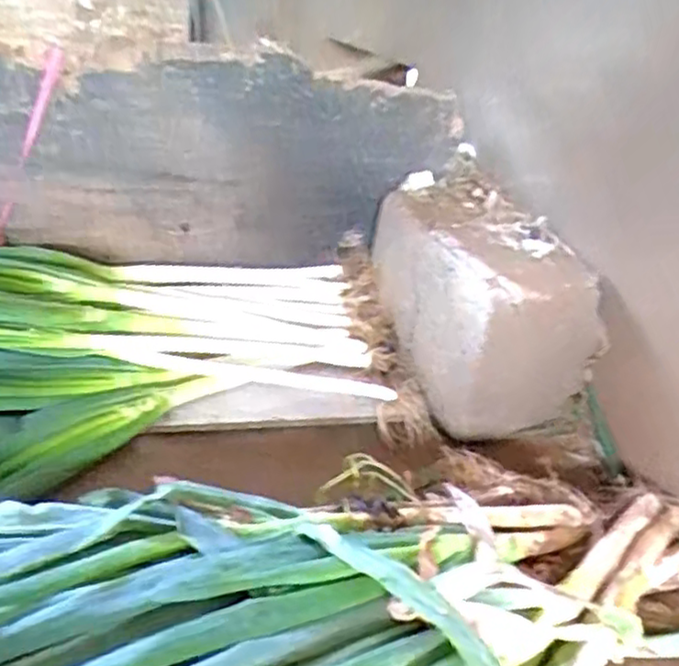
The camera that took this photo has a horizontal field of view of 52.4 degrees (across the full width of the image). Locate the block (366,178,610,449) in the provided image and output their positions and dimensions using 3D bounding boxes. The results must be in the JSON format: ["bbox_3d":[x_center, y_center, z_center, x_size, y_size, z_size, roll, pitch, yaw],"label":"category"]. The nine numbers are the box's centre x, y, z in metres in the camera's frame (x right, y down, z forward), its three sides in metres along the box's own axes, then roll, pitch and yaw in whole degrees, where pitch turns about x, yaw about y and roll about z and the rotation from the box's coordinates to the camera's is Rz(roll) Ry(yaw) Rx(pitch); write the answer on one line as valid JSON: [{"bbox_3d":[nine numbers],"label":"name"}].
[{"bbox_3d":[0.192,-0.047,1.017,0.183,0.253,0.376,-7,30,-21],"label":"block"}]

